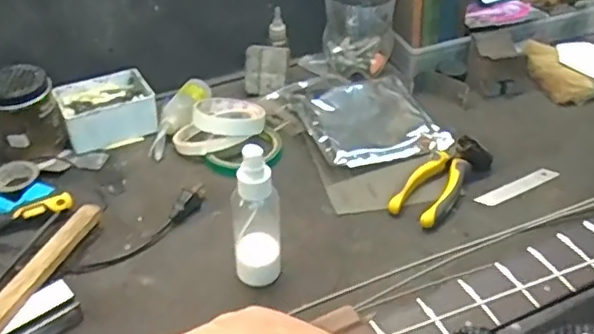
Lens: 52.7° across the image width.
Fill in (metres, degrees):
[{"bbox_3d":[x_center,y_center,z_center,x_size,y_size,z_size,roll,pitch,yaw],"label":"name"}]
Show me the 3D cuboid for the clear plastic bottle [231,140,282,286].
[{"bbox_3d":[-0.034,0.042,0.501,0.039,0.136,0.035,-4,38,-4],"label":"clear plastic bottle"}]

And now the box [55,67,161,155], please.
[{"bbox_3d":[-0.223,-0.070,0.705,0.103,0.039,0.083,-17,41,-20],"label":"box"}]

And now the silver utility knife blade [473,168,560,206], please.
[{"bbox_3d":[0.233,0.021,0.635,0.095,0.004,0.016,-22,57,-14],"label":"silver utility knife blade"}]

